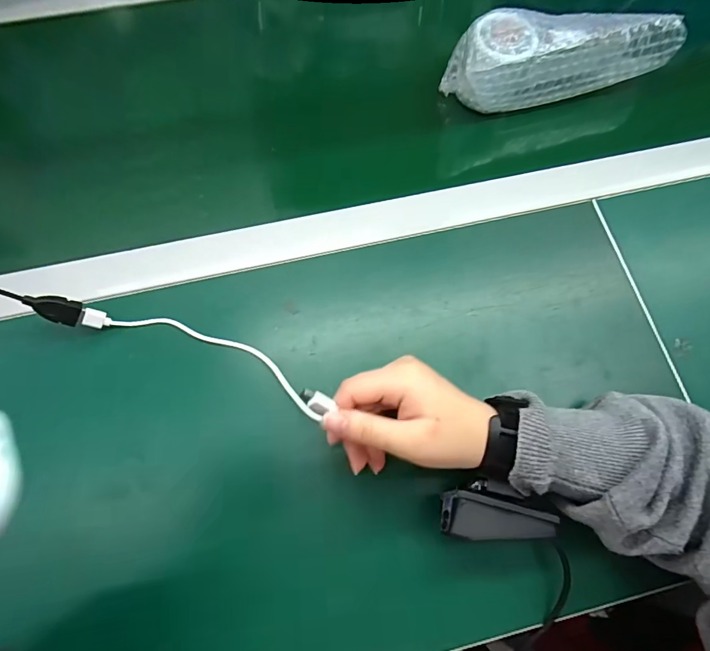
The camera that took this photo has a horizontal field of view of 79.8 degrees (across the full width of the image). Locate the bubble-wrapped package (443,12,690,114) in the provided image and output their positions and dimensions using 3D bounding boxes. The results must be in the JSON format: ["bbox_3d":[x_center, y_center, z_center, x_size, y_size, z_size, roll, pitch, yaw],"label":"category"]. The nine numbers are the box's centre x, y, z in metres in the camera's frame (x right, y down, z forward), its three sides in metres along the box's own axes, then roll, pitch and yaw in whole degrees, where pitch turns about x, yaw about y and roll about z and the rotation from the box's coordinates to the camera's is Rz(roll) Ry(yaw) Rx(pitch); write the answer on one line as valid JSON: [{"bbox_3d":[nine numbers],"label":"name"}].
[{"bbox_3d":[0.190,-0.256,0.399,0.202,0.060,0.064,-14,73,-5],"label":"bubble-wrapped package"}]

